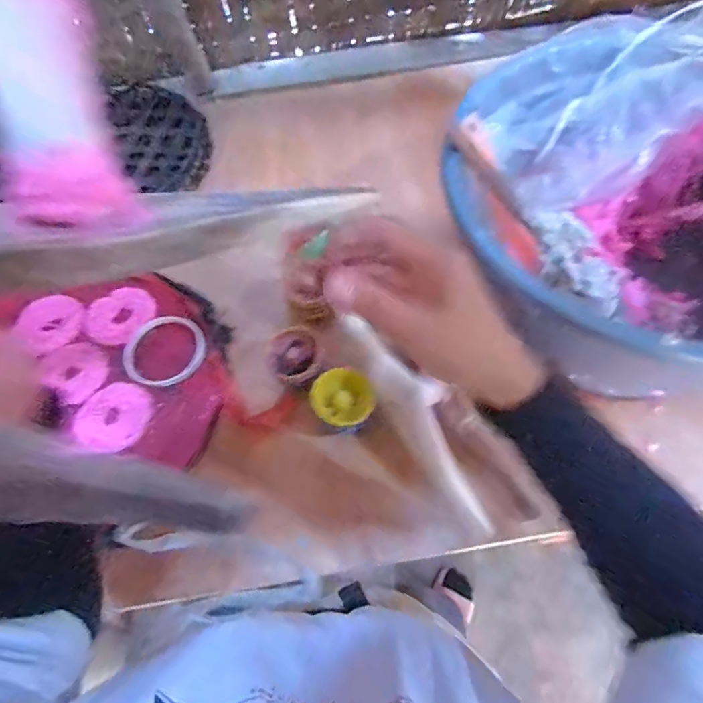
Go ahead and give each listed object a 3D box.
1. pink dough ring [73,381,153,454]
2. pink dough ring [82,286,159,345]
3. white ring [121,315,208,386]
[{"bbox_3d":[-0.266,0.071,0.495,0.080,0.007,0.078,-2,63,3],"label":"pink dough ring"},{"bbox_3d":[-0.291,-0.047,0.555,0.072,0.011,0.084,34,70,19],"label":"pink dough ring"},{"bbox_3d":[-0.223,-0.002,0.531,0.098,0.004,0.092,-2,63,3],"label":"white ring"}]

